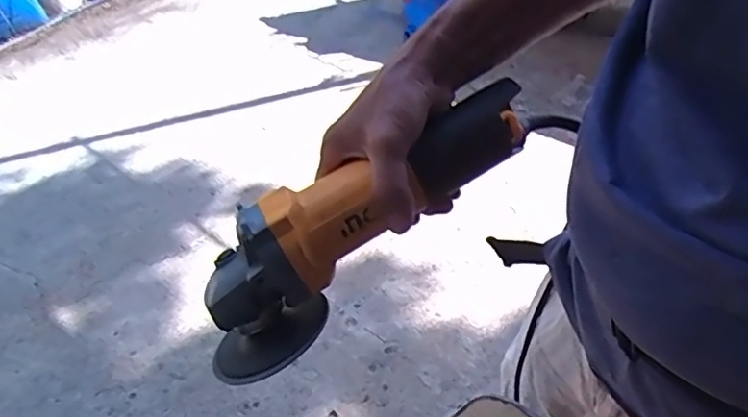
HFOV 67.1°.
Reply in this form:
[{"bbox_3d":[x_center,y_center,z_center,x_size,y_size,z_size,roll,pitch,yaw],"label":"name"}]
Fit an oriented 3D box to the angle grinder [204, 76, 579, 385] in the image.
[{"bbox_3d":[-0.008,0.001,0.395,0.286,0.079,0.075,-39,52,-5],"label":"angle grinder"}]

